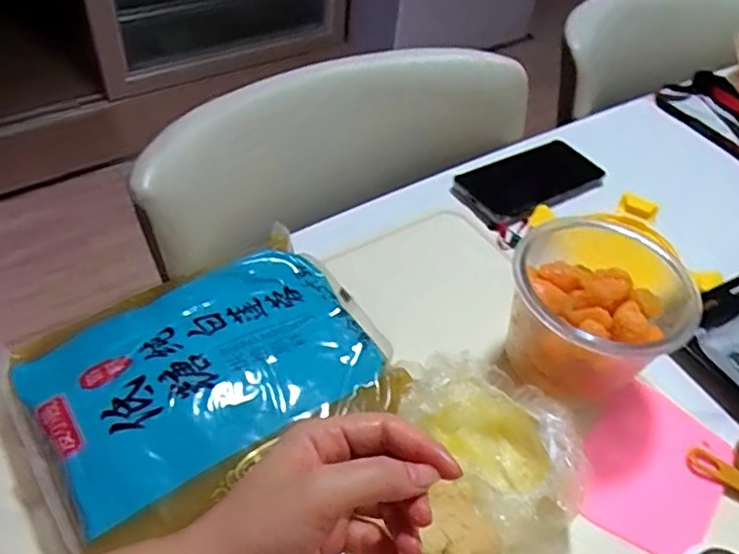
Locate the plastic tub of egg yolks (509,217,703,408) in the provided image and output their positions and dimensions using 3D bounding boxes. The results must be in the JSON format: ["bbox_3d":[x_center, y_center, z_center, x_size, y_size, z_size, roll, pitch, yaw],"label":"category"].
[{"bbox_3d":[0.163,0.034,0.458,0.118,0.109,0.120,2,46,-3],"label":"plastic tub of egg yolks"}]

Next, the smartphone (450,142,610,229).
[{"bbox_3d":[0.175,-0.106,0.660,0.170,0.015,0.082,-23,53,-24],"label":"smartphone"}]

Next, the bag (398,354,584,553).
[{"bbox_3d":[0.083,0.109,0.417,0.091,0.062,0.140,-25,53,-25],"label":"bag"}]

